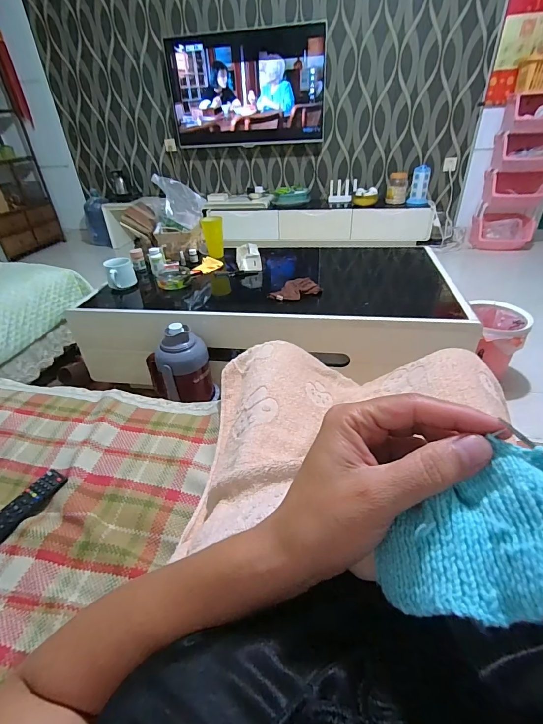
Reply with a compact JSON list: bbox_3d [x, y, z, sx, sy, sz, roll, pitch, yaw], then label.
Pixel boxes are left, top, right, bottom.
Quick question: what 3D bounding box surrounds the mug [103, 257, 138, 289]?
[{"bbox_3d":[-0.543,-0.315,1.271,0.096,0.101,0.090,-16,36,-17],"label":"mug"}]

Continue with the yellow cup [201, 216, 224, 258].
[{"bbox_3d":[-0.245,-0.532,1.496,0.084,0.150,0.085,-10,35,-9],"label":"yellow cup"}]

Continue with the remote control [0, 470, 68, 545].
[{"bbox_3d":[-0.388,0.234,0.514,0.045,0.017,0.177,16,39,26],"label":"remote control"}]

